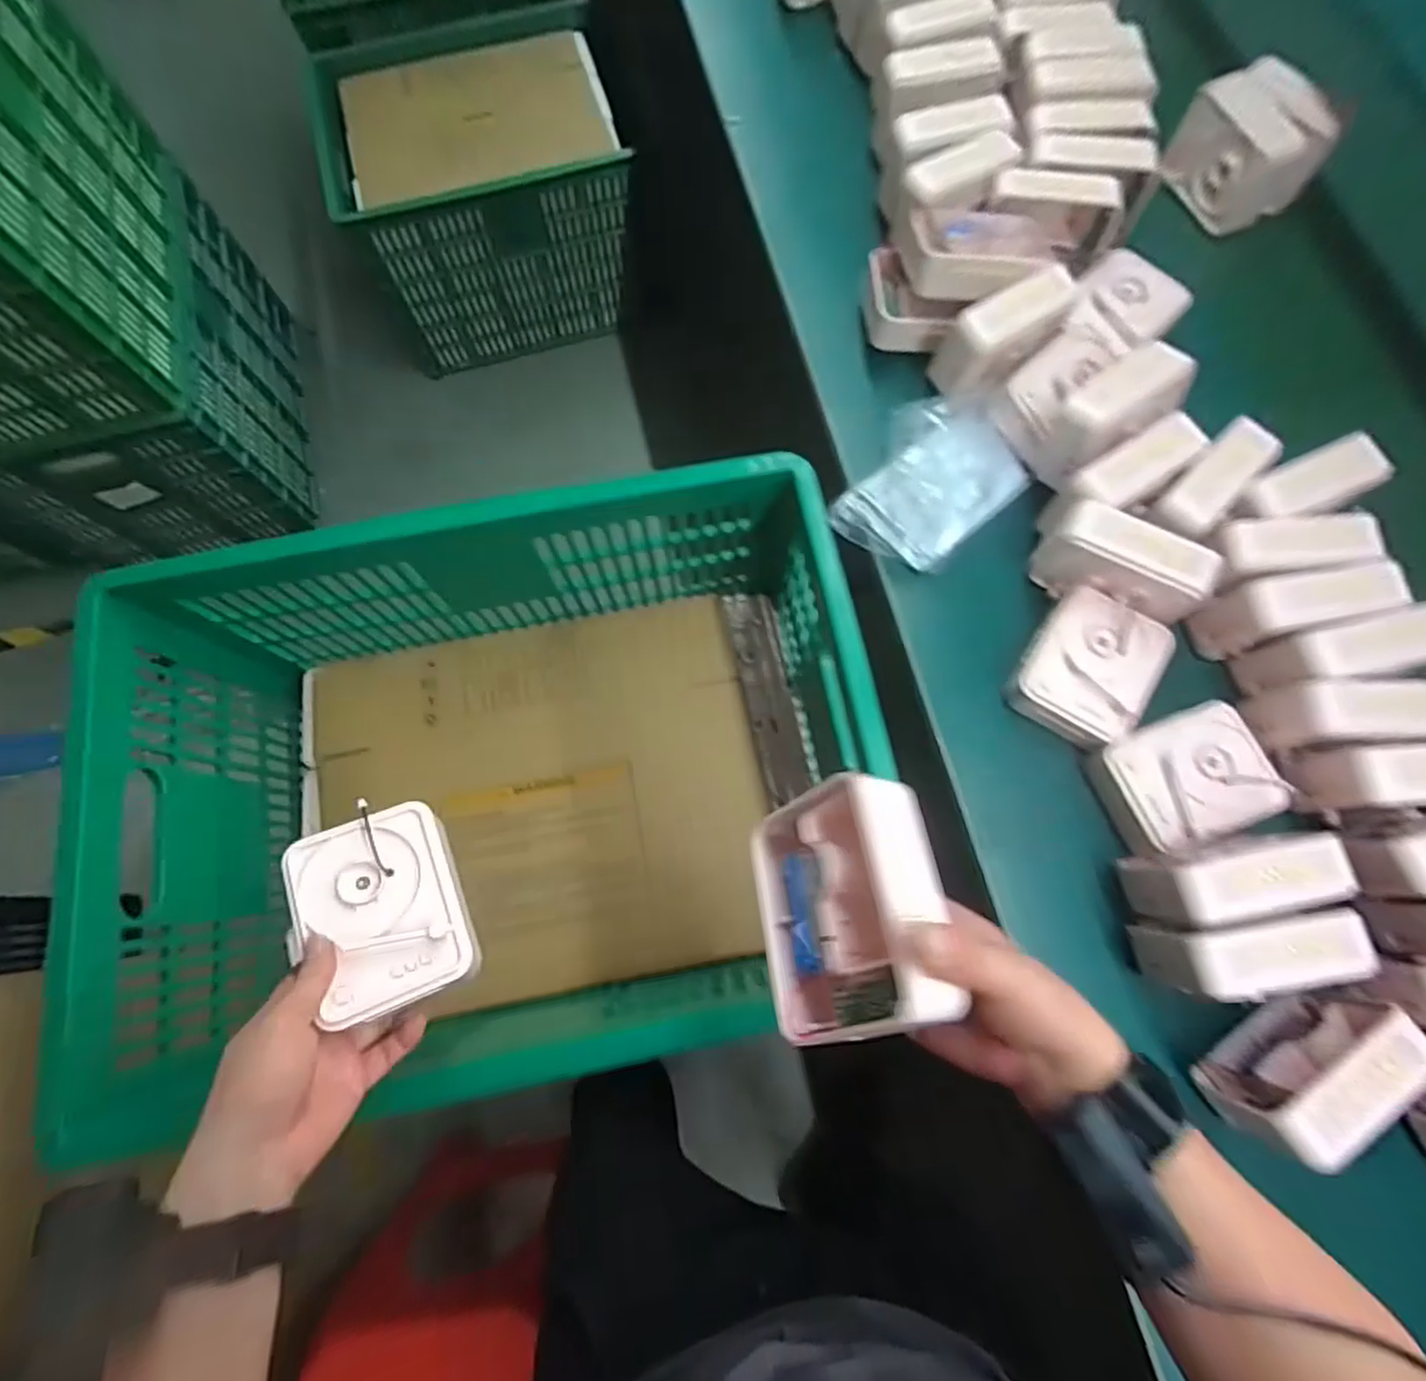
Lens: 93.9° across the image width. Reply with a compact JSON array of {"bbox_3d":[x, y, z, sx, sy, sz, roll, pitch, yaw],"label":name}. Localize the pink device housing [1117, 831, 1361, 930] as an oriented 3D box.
[{"bbox_3d":[0.402,0.148,0.522,0.121,0.101,0.054,-10,74,-2],"label":"pink device housing"}]

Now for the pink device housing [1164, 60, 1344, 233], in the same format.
[{"bbox_3d":[0.598,-0.612,0.748,0.085,0.099,0.138,-24,75,-6],"label":"pink device housing"}]

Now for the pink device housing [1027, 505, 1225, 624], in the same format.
[{"bbox_3d":[0.369,-0.110,0.606,0.128,0.086,0.051,26,76,8],"label":"pink device housing"}]

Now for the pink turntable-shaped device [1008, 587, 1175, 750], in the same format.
[{"bbox_3d":[0.343,-0.020,0.604,0.102,0.034,0.129,32,77,9],"label":"pink turntable-shaped device"}]

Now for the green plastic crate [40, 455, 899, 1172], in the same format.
[{"bbox_3d":[-0.190,0.097,0.670,0.658,0.263,0.502,-13,74,-3],"label":"green plastic crate"}]

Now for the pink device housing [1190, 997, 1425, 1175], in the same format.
[{"bbox_3d":[0.437,0.284,0.495,0.132,0.106,0.045,-30,76,-7],"label":"pink device housing"}]

